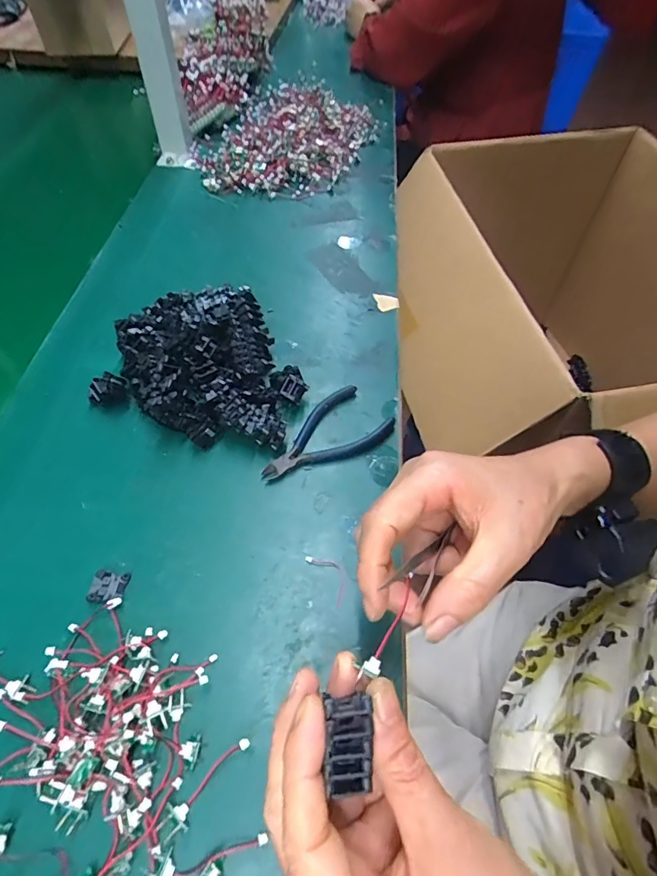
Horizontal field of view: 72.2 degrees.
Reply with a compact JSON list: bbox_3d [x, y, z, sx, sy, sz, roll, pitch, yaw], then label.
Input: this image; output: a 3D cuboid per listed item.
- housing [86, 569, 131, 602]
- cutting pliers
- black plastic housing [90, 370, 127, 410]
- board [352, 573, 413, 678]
[{"bbox_3d":[-0.149,0.101,0.307,0.021,0.007,0.020,1,55,3],"label":"housing"},{"bbox_3d":[-0.006,0.000,0.383,0.117,0.012,0.059,-31,61,-22],"label":"cutting pliers"},{"bbox_3d":[-0.189,-0.041,0.385,0.026,0.022,0.024,14,55,8],"label":"black plastic housing"},{"bbox_3d":[0.029,0.091,0.220,0.011,0.008,0.060,24,44,18],"label":"board"}]

